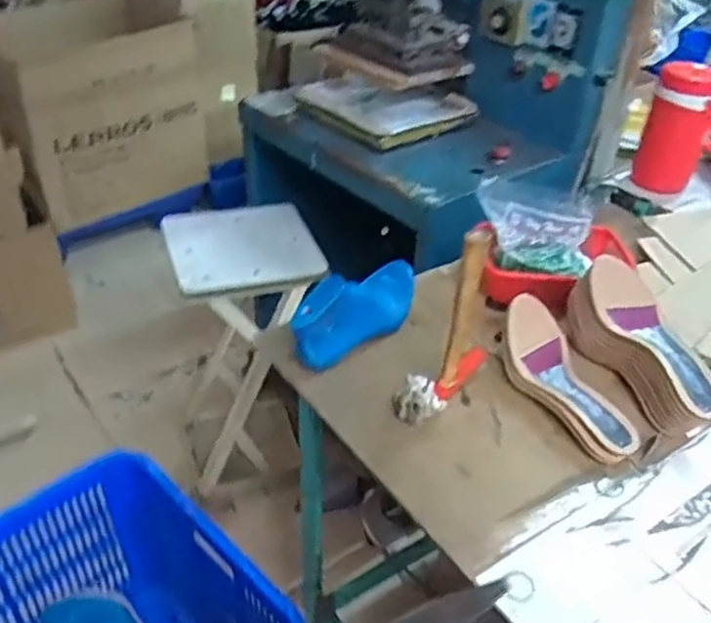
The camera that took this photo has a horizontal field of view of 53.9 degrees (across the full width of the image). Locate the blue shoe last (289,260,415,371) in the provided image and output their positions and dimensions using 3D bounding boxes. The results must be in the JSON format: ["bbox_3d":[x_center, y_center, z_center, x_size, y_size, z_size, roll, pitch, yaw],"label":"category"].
[{"bbox_3d":[0.013,-0.014,0.929,0.078,0.090,0.239,22,41,23],"label":"blue shoe last"}]

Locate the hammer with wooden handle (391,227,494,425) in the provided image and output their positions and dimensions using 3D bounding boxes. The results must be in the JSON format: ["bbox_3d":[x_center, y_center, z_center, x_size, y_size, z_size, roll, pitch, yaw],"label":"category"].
[{"bbox_3d":[0.109,0.007,0.804,0.060,0.226,0.152,22,41,23],"label":"hammer with wooden handle"}]

